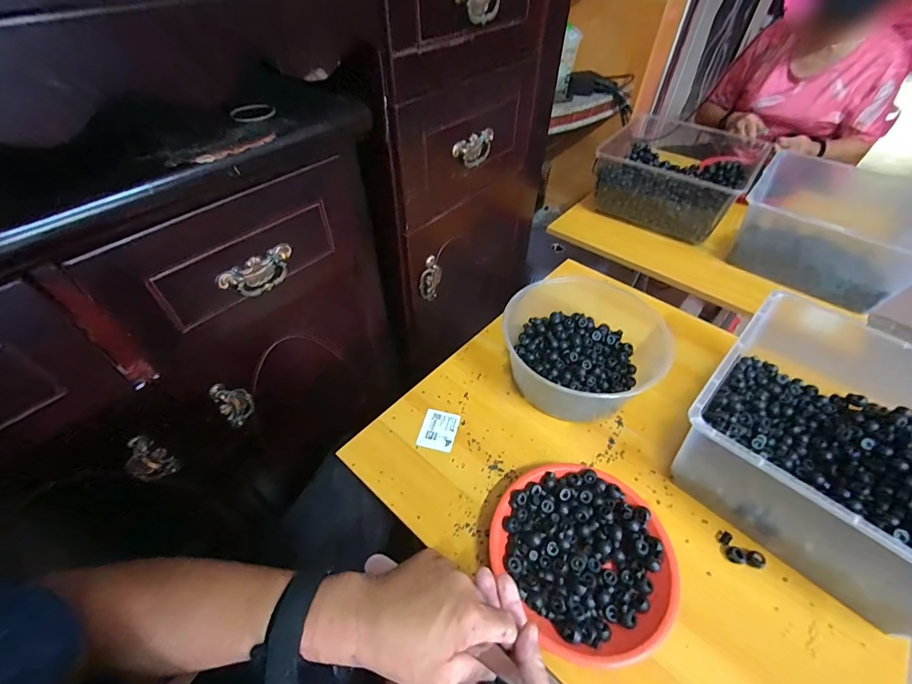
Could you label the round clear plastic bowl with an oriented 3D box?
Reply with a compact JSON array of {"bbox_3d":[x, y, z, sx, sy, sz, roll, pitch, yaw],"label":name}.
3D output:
[{"bbox_3d":[0.189,-0.004,0.625,0.230,0.110,0.224,1,48,-1],"label":"round clear plastic bowl"}]

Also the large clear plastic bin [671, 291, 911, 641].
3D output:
[{"bbox_3d":[0.453,0.130,0.481,0.301,0.148,0.292,36,57,27],"label":"large clear plastic bin"}]

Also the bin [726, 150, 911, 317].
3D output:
[{"bbox_3d":[0.694,-0.211,0.752,0.282,0.147,0.224,31,54,24],"label":"bin"}]

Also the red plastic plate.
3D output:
[{"bbox_3d":[0.142,0.235,0.455,0.177,0.031,0.198,-26,53,-22],"label":"red plastic plate"}]

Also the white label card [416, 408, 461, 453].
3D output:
[{"bbox_3d":[-0.024,0.127,0.580,0.051,0.005,0.062,12,49,10],"label":"white label card"}]

